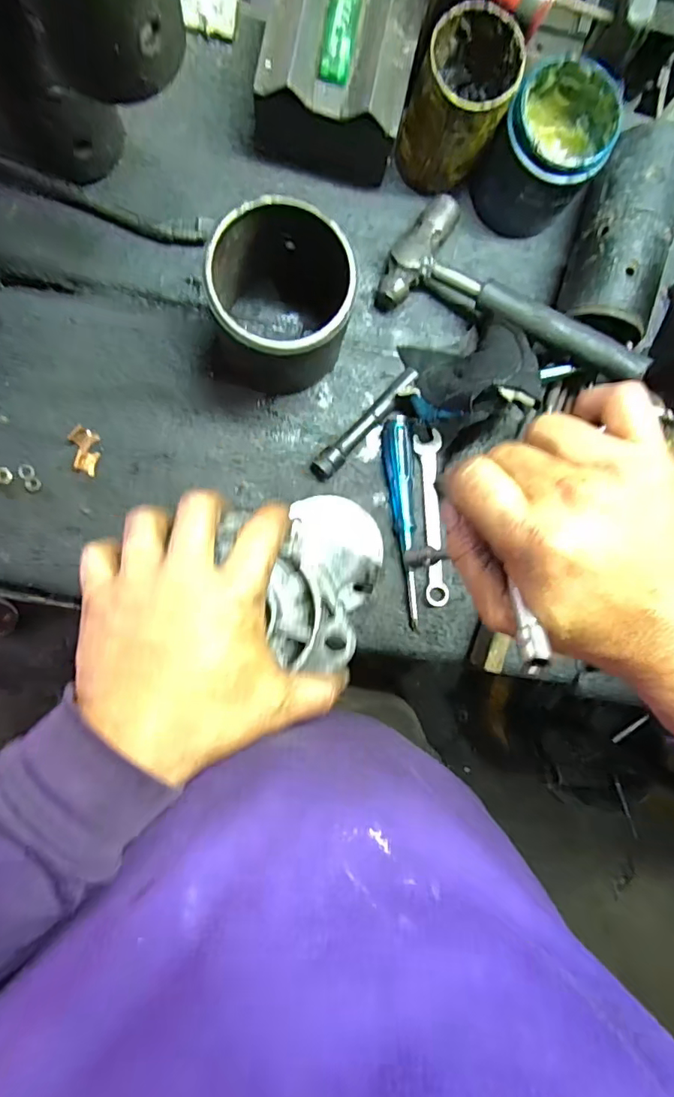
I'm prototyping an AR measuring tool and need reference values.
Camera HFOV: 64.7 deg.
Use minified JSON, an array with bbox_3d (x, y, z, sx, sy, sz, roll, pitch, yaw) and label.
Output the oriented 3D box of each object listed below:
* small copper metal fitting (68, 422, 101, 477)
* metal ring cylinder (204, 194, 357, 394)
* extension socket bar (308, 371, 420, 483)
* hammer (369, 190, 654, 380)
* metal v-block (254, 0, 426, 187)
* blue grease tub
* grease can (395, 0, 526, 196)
[{"bbox_3d":[-0.229,-0.088,0.482,0.023,0.011,0.043,-1,89,-6],"label":"small copper metal fitting"},{"bbox_3d":[-0.047,-0.192,0.438,0.106,0.129,0.106,0,89,-6],"label":"metal ring cylinder"},{"bbox_3d":[0.027,-0.116,0.498,0.020,0.026,0.133,45,85,-4],"label":"extension socket bar"},{"bbox_3d":[0.161,-0.218,0.479,0.240,0.034,0.103,33,86,9],"label":"hammer"},{"bbox_3d":[-0.002,-0.398,0.453,0.120,0.097,0.119,13,88,-6],"label":"metal v-block"},{"bbox_3d":[0.179,-0.344,0.468,0.081,0.098,0.089,0,89,-6],"label":"blue grease tub"},{"bbox_3d":[0.102,-0.376,0.456,0.072,0.119,0.086,20,87,-6],"label":"grease can"}]

